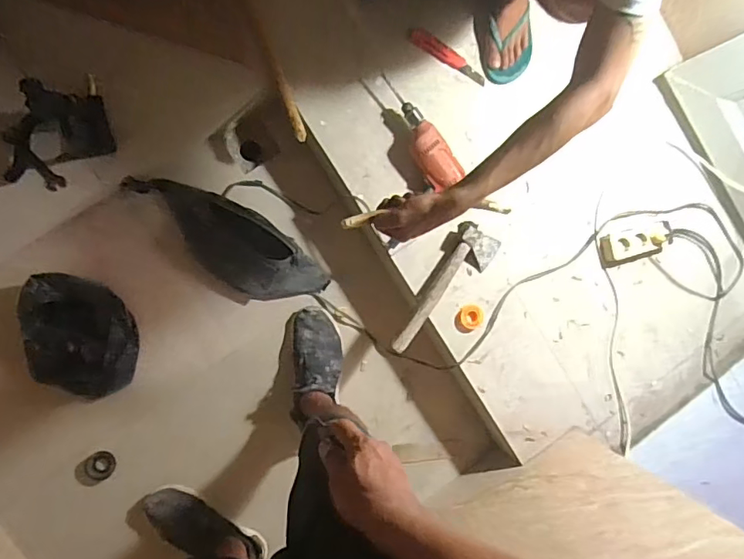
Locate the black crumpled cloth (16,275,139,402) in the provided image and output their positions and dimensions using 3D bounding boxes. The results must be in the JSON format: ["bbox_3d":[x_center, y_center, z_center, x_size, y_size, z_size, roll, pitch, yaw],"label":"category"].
[{"bbox_3d":[-0.619,0.124,1.104,0.226,0.094,0.252,10,91,-10],"label":"black crumpled cloth"}]

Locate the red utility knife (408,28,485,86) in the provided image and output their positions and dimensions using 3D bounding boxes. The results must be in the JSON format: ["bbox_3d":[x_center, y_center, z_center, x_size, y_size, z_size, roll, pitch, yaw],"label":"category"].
[{"bbox_3d":[0.163,-0.479,1.115,0.188,0.021,0.032,28,88,-10],"label":"red utility knife"}]

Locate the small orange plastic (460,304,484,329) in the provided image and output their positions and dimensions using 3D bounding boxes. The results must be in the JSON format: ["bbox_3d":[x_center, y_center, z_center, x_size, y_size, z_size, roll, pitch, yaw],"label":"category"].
[{"bbox_3d":[0.220,0.081,1.156,0.055,0.025,0.053,-1,93,-10],"label":"small orange plastic"}]

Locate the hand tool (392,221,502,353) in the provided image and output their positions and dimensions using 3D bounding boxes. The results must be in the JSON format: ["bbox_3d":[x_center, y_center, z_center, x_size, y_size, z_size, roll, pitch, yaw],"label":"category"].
[{"bbox_3d":[0.161,0.031,1.130,0.107,0.057,0.315,31,87,-10],"label":"hand tool"}]

